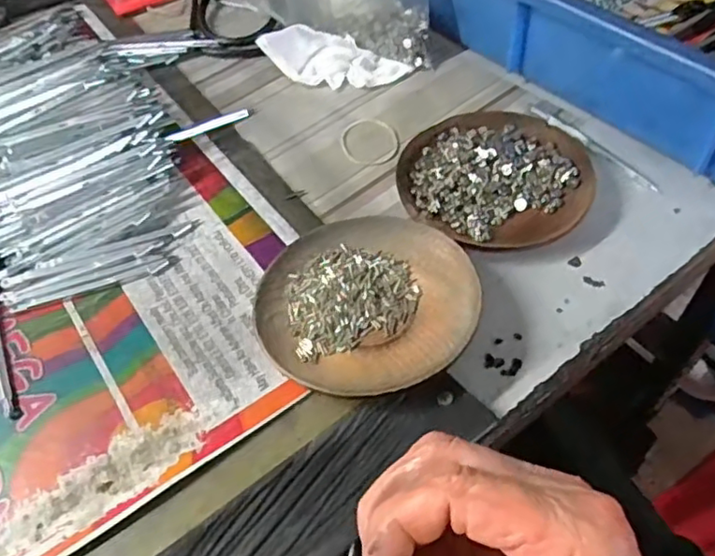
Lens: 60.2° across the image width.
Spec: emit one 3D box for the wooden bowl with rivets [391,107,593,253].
[{"bbox_3d":[0.085,-0.062,0.380,0.111,0.017,0.112,-2,54,3],"label":"wooden bowl with rivets"}]

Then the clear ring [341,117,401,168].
[{"bbox_3d":[0.009,-0.094,0.425,0.040,0.004,0.052,-16,54,-8],"label":"clear ring"}]

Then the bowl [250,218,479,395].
[{"bbox_3d":[0.003,0.009,0.328,0.110,0.025,0.121,-2,54,3],"label":"bowl"}]

